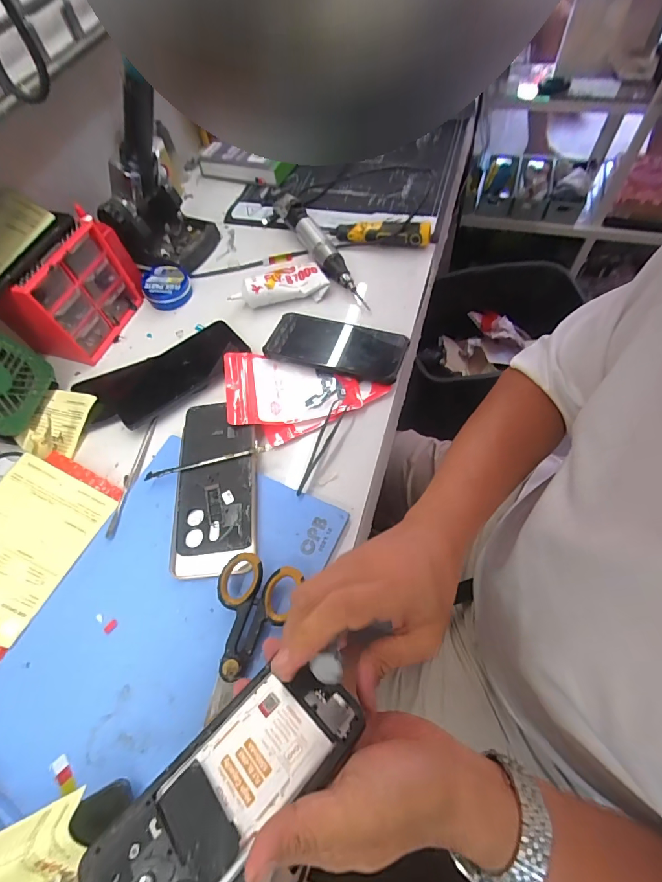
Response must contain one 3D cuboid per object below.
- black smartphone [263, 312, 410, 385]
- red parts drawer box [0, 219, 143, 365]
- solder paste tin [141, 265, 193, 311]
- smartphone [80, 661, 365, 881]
[{"bbox_3d":[0.005,-0.118,0.482,0.165,0.008,0.079,17,65,13],"label":"black smartphone"},{"bbox_3d":[-0.332,-0.195,0.508,0.098,0.118,0.151,13,64,11],"label":"red parts drawer box"},{"bbox_3d":[-0.229,-0.215,0.559,0.064,0.025,0.068,-2,62,3],"label":"solder paste tin"},{"bbox_3d":[-0.062,0.206,0.236,0.077,0.004,0.162,28,55,37],"label":"smartphone"}]

